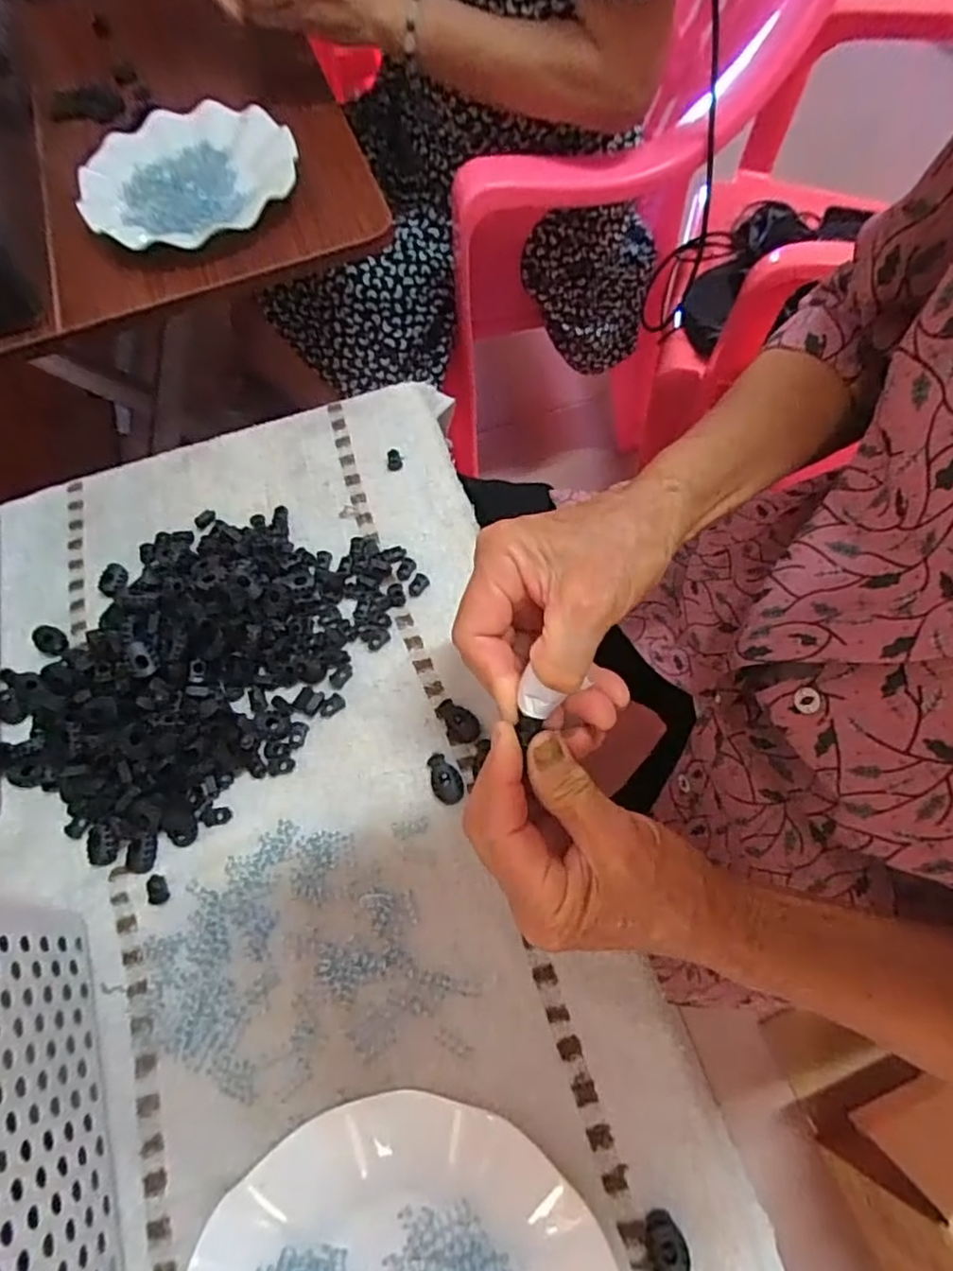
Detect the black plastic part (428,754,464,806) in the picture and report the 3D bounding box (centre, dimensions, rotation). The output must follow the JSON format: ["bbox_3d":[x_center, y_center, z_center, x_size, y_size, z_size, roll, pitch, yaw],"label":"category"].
[{"bbox_3d":[-0.018,0.081,0.362,0.017,0.007,0.029,-24,67,-7],"label":"black plastic part"}]

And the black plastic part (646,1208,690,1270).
[{"bbox_3d":[0.081,0.262,0.271,0.016,0.009,0.023,-21,66,-6],"label":"black plastic part"}]

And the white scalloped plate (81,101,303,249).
[{"bbox_3d":[-0.251,-0.405,0.556,0.180,0.025,0.180,-1,64,1],"label":"white scalloped plate"}]

